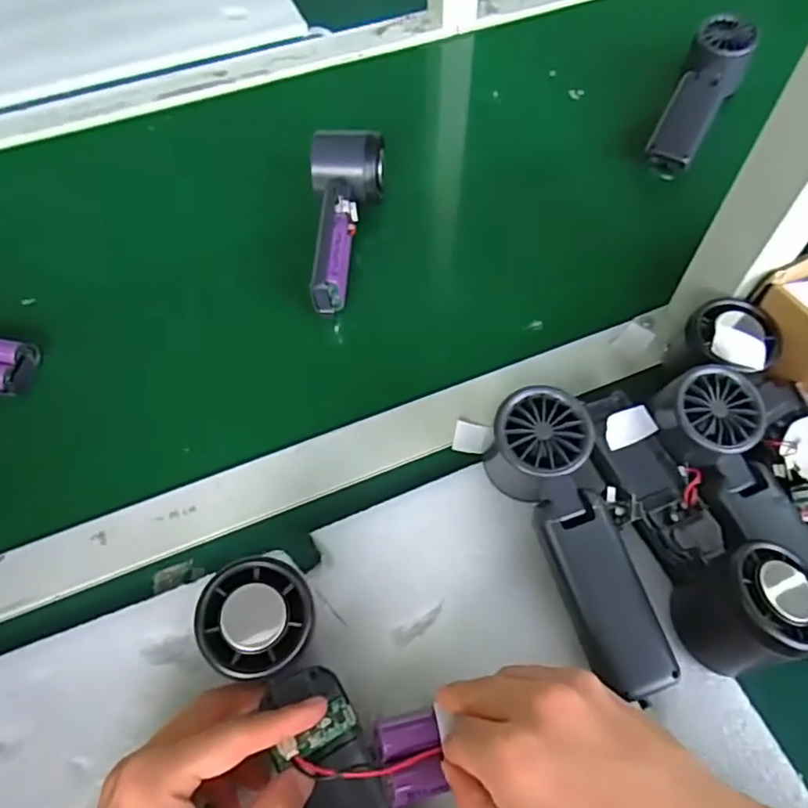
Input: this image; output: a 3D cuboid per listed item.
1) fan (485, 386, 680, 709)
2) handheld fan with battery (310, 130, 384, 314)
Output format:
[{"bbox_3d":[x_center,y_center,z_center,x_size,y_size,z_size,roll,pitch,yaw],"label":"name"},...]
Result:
[{"bbox_3d":[0.092,0.073,0.343,0.056,0.039,0.164,-19,79,-11],"label":"fan"},{"bbox_3d":[-0.043,-0.142,0.485,0.057,0.055,0.149,-2,60,-1],"label":"handheld fan with battery"}]

